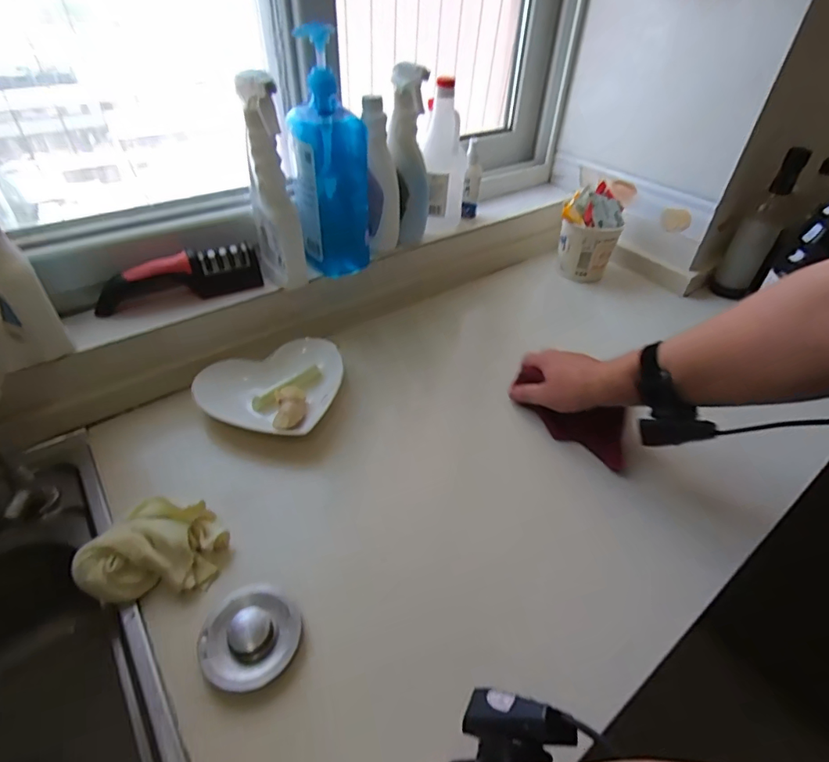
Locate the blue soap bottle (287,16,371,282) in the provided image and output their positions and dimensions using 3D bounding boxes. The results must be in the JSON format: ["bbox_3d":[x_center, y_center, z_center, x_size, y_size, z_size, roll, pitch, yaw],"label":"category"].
[{"bbox_3d":[-0.114,-0.286,0.634,0.105,0.283,0.066,-1,40,-4],"label":"blue soap bottle"}]

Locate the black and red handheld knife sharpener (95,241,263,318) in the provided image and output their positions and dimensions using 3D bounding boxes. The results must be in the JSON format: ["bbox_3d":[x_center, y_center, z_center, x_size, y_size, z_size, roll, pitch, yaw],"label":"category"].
[{"bbox_3d":[-0.312,-0.132,0.633,0.203,0.069,0.030,-22,46,-26],"label":"black and red handheld knife sharpener"}]

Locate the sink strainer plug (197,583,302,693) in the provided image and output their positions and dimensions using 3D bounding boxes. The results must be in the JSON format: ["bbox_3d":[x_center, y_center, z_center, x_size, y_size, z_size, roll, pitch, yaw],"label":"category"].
[{"bbox_3d":[-0.140,0.219,0.407,0.080,0.023,0.082,1,40,-1],"label":"sink strainer plug"}]

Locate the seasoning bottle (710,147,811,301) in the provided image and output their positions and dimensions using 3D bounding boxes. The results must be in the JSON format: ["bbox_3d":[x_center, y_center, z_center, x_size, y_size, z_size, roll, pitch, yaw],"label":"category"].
[{"bbox_3d":[0.599,-0.265,0.820,0.069,0.247,0.063,28,46,28],"label":"seasoning bottle"}]

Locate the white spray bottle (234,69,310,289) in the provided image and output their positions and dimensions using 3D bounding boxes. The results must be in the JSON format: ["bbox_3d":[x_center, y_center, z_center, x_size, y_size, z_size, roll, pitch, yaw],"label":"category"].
[{"bbox_3d":[-0.183,-0.244,0.615,0.059,0.268,0.106,-11,42,-15],"label":"white spray bottle"}]

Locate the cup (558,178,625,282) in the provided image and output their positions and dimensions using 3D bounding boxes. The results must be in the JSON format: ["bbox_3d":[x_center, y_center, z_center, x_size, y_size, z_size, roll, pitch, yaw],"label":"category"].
[{"bbox_3d":[0.325,-0.272,0.882,0.108,0.147,0.087,15,41,15],"label":"cup"}]

